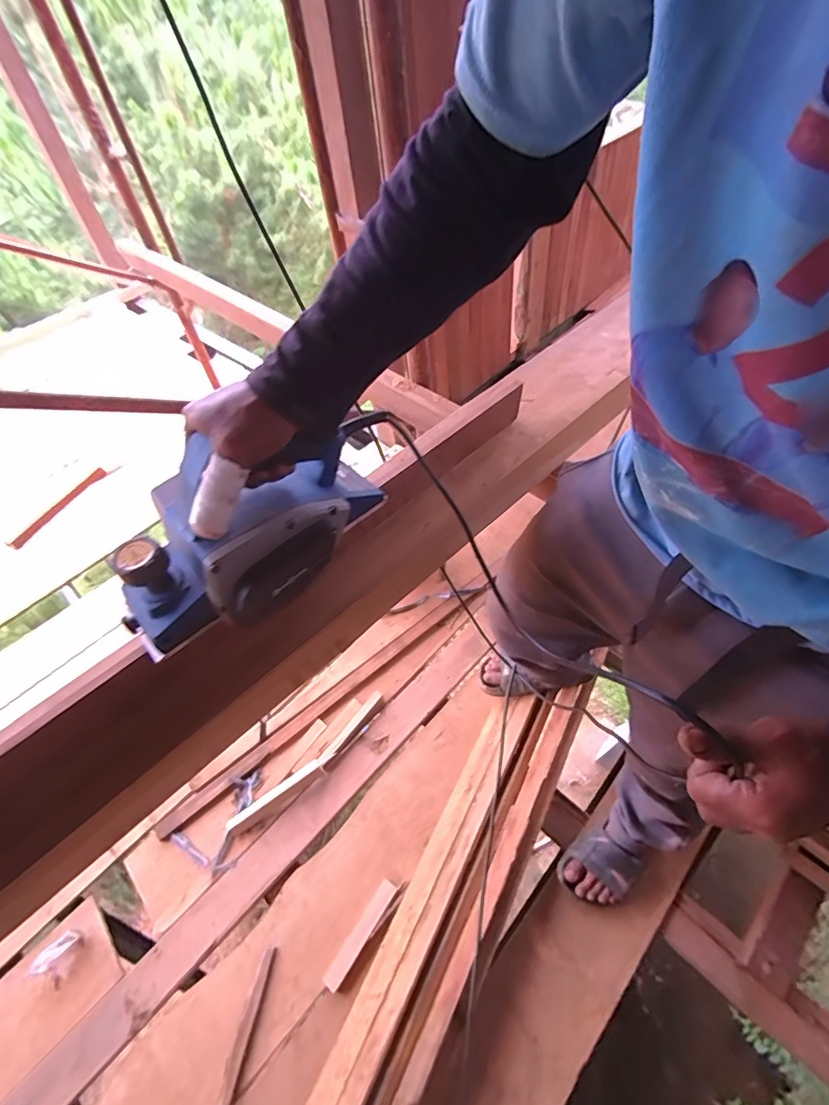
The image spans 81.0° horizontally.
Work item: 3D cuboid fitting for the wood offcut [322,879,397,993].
[{"bbox_3d":[-0.103,0.733,0.936,0.033,0.023,0.187,27,60,25],"label":"wood offcut"}]

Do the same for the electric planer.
[{"bbox_3d":[-0.155,-0.041,0.444,0.274,0.145,0.137,-37,58,-20],"label":"electric planer"}]

